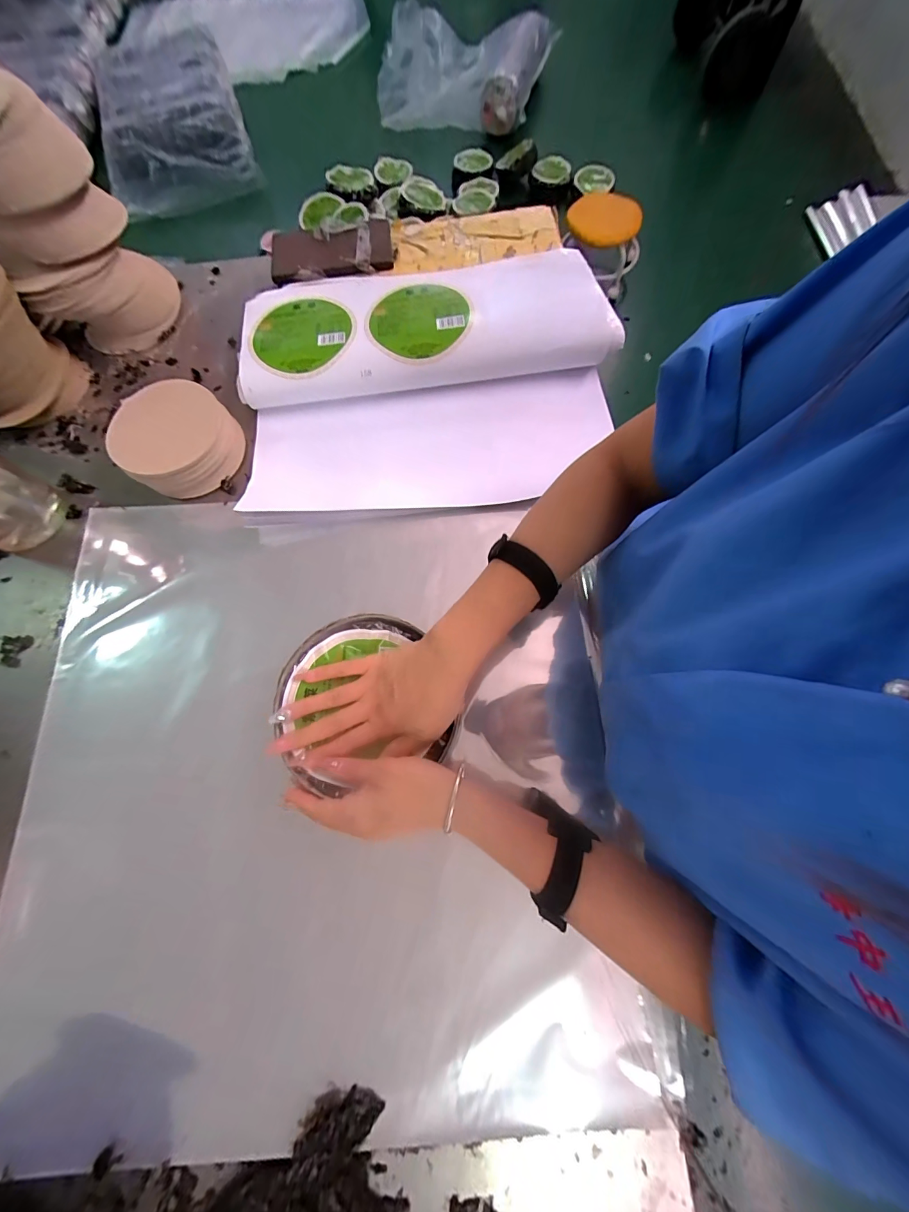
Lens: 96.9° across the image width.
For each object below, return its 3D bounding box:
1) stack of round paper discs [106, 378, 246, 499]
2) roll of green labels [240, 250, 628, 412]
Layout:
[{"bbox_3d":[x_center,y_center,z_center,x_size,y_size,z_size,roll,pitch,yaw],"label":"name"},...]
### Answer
[{"bbox_3d":[-0.348,-0.211,0.512,0.133,0.078,0.111,-37,75,-9],"label":"stack of round paper discs"},{"bbox_3d":[-0.041,-0.393,0.566,0.500,0.059,0.203,-8,72,0],"label":"roll of green labels"}]

